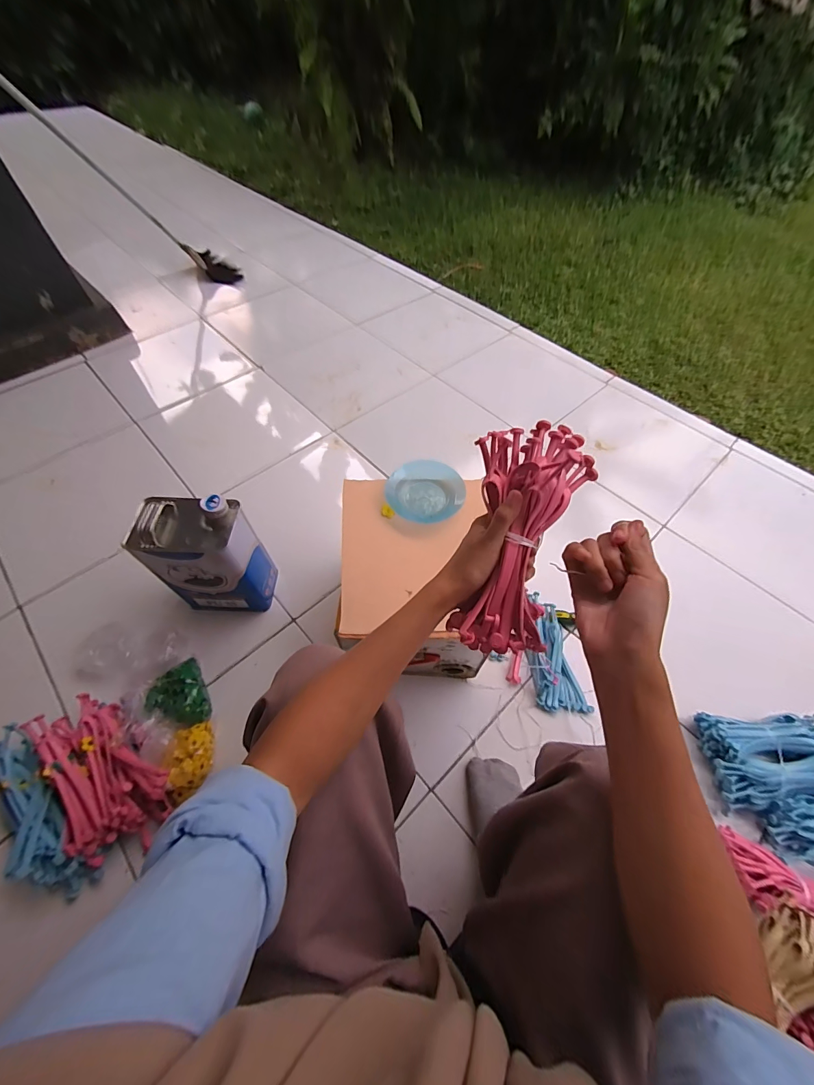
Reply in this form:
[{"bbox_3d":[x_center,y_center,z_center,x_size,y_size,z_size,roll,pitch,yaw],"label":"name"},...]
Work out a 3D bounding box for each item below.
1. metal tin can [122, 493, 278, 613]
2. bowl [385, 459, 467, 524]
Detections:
[{"bbox_3d":[-0.360,0.033,0.718,0.160,0.280,0.121,8,58,4],"label":"metal tin can"},{"bbox_3d":[0.030,-0.081,0.638,0.128,0.041,0.113,2,58,0],"label":"bowl"}]

